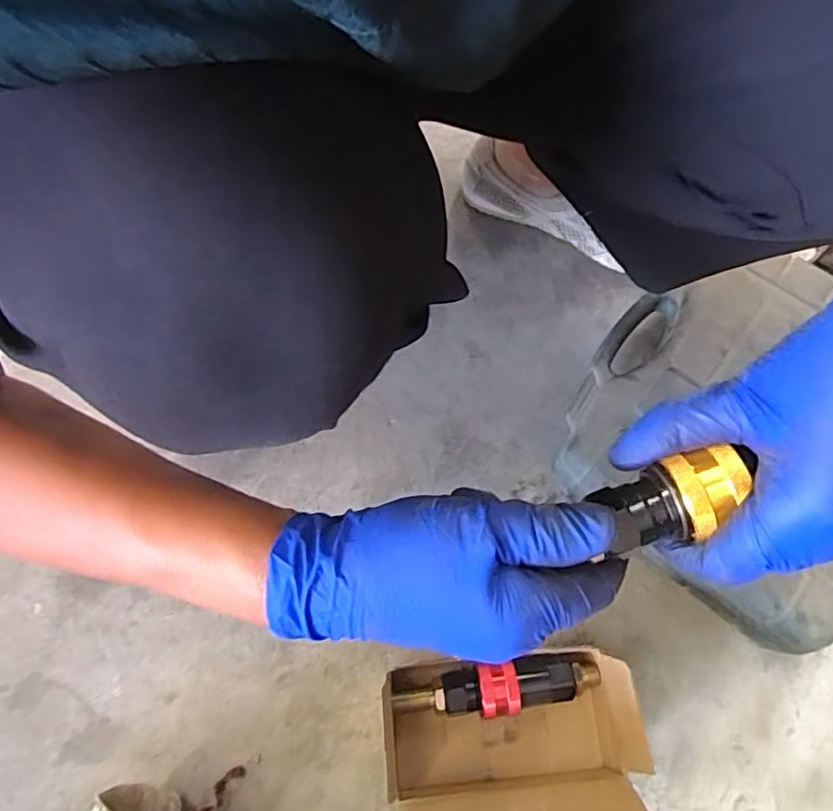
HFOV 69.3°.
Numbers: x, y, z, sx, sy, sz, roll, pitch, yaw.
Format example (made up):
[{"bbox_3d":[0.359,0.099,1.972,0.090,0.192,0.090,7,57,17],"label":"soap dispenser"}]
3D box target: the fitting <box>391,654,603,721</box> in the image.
[{"bbox_3d":[0.060,0.208,0.443,0.148,0.039,0.033,-7,65,-5],"label":"fitting"}]

